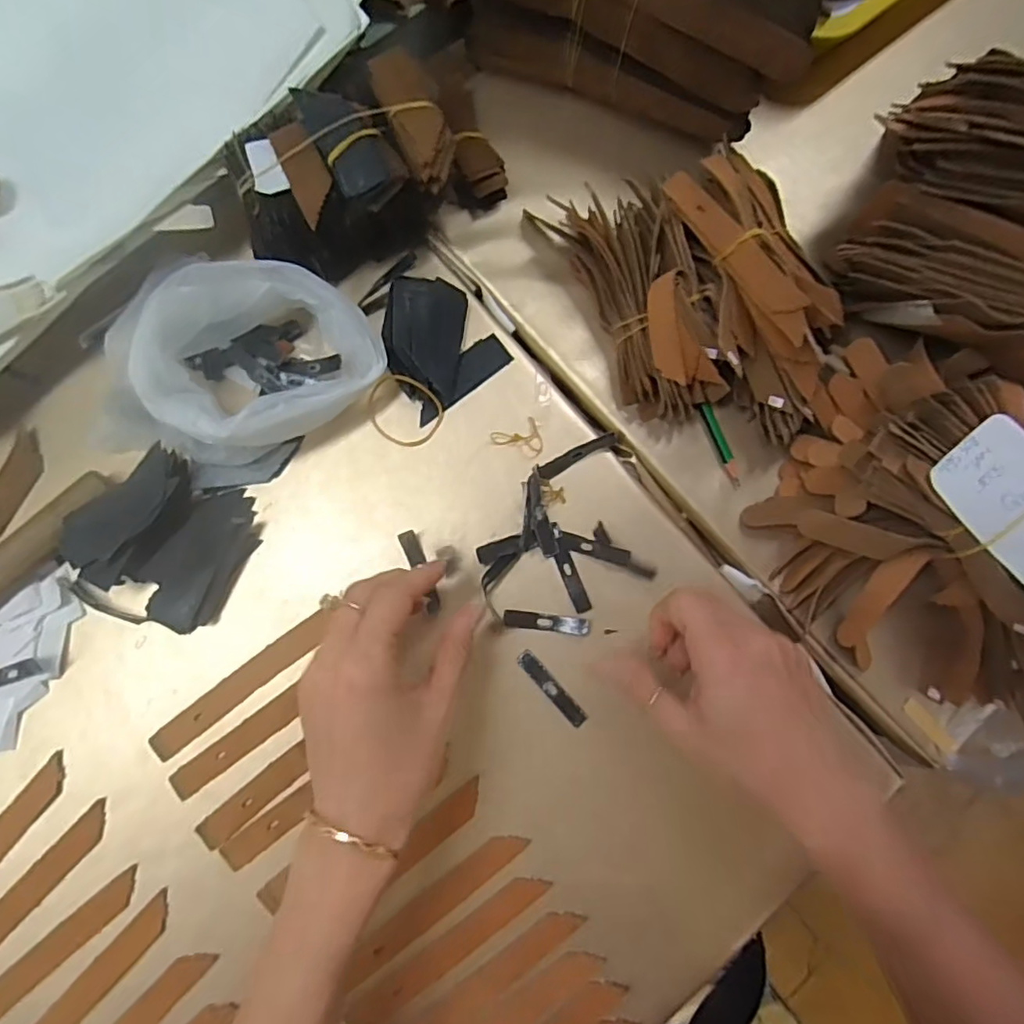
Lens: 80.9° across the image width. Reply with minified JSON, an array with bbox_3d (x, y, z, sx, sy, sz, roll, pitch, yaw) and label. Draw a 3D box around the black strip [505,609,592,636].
[{"bbox_3d":[0.022,0.067,0.362,0.052,0.008,0.010,7,81,-1],"label":"black strip"}]

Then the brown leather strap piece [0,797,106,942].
[{"bbox_3d":[-0.272,0.213,0.329,0.020,0.005,0.124,42,82,4],"label":"brown leather strap piece"}]

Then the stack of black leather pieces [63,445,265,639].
[{"bbox_3d":[-0.206,0.018,0.351,0.090,0.033,0.096,26,81,2],"label":"stack of black leather pieces"}]

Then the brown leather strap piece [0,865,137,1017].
[{"bbox_3d":[-0.256,0.243,0.325,0.122,0.005,0.017,-41,85,-8],"label":"brown leather strap piece"}]

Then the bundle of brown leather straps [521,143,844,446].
[{"bbox_3d":[0.122,-0.135,0.365,0.141,0.072,0.192,-21,83,-6],"label":"bundle of brown leather straps"}]

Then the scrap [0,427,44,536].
[{"bbox_3d":[-0.306,-0.017,0.366,0.024,0.004,0.065,29,81,2],"label":"scrap"}]

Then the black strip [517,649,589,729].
[{"bbox_3d":[0.024,0.105,0.359,0.010,0.004,0.054,-41,85,-8],"label":"black strip"}]

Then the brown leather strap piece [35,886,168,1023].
[{"bbox_3d":[-0.228,0.257,0.318,0.019,0.005,0.119,42,82,4],"label":"brown leather strap piece"}]

